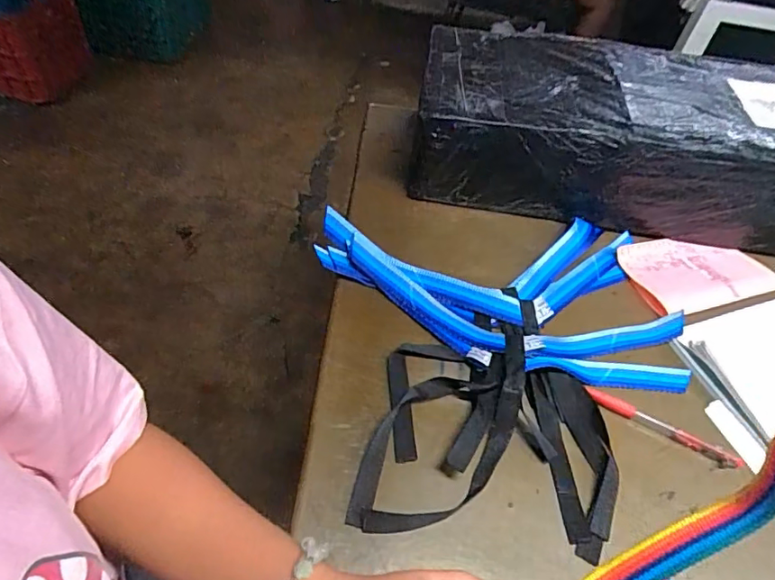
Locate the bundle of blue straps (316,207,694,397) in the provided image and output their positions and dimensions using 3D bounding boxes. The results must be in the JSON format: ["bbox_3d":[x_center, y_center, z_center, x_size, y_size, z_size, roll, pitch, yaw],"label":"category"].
[{"bbox_3d":[0.107,-0.009,0.507,0.354,0.030,0.194,7,49,-1],"label":"bundle of blue straps"}]

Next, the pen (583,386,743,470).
[{"bbox_3d":[0.231,0.116,0.436,0.131,0.016,0.014,25,51,13],"label":"pen"}]

